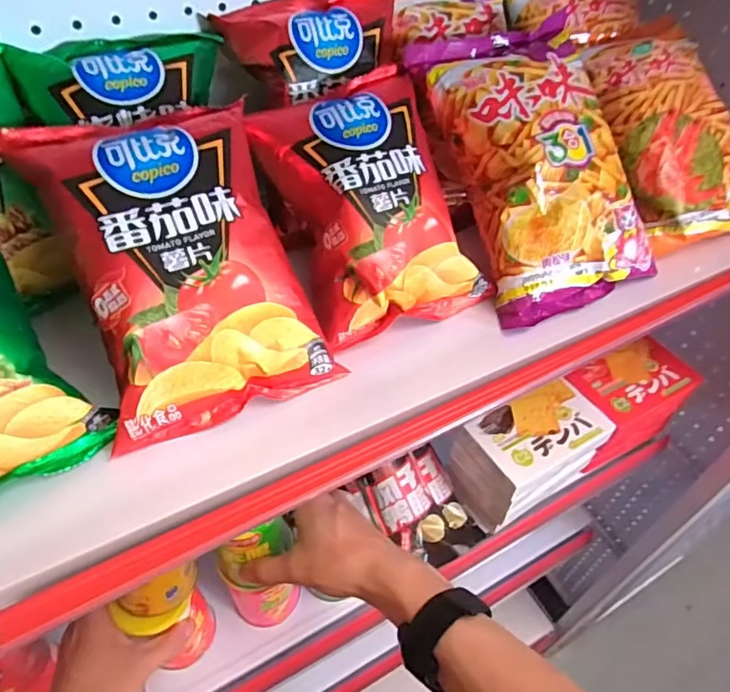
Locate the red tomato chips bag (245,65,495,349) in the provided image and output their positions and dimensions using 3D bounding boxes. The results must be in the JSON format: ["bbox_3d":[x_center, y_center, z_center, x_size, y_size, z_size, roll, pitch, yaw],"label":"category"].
[{"bbox_3d":[0.005,-0.099,0.374,0.120,0.055,0.174,-20,87,-19],"label":"red tomato chips bag"}]

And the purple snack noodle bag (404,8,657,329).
[{"bbox_3d":[0.129,-0.134,0.396,0.126,0.042,0.211,-20,91,-10],"label":"purple snack noodle bag"}]

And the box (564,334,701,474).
[{"bbox_3d":[0.309,0.069,0.666,0.144,0.106,0.081,-21,52,-21],"label":"box"}]

